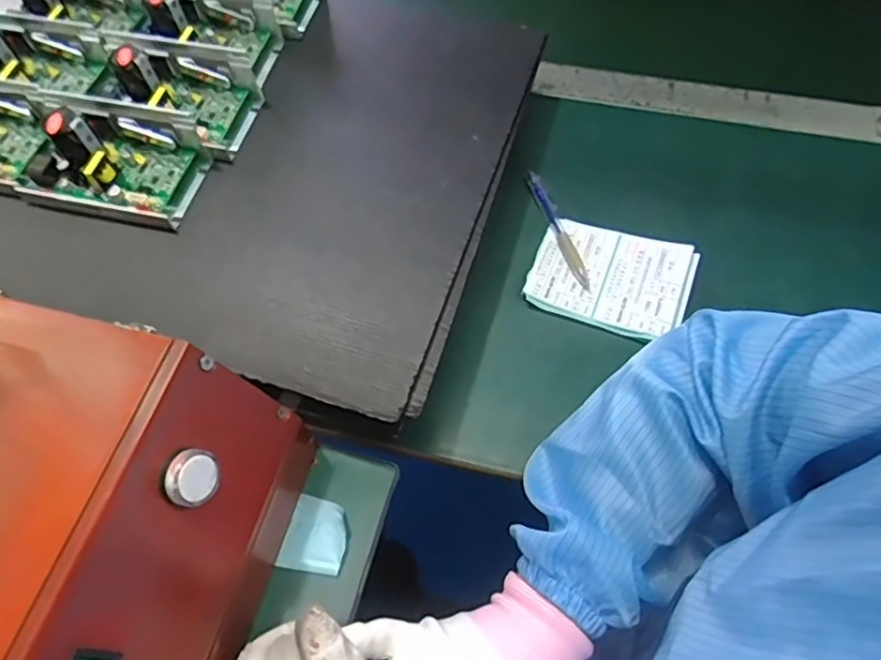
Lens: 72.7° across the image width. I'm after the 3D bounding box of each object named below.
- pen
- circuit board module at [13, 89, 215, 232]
[{"bbox_3d":[0.106,-0.091,0.534,0.013,0.007,0.135,-16,63,-7],"label":"pen"},{"bbox_3d":[-0.259,-0.134,0.465,0.130,0.055,0.085,11,63,7],"label":"circuit board module"}]

